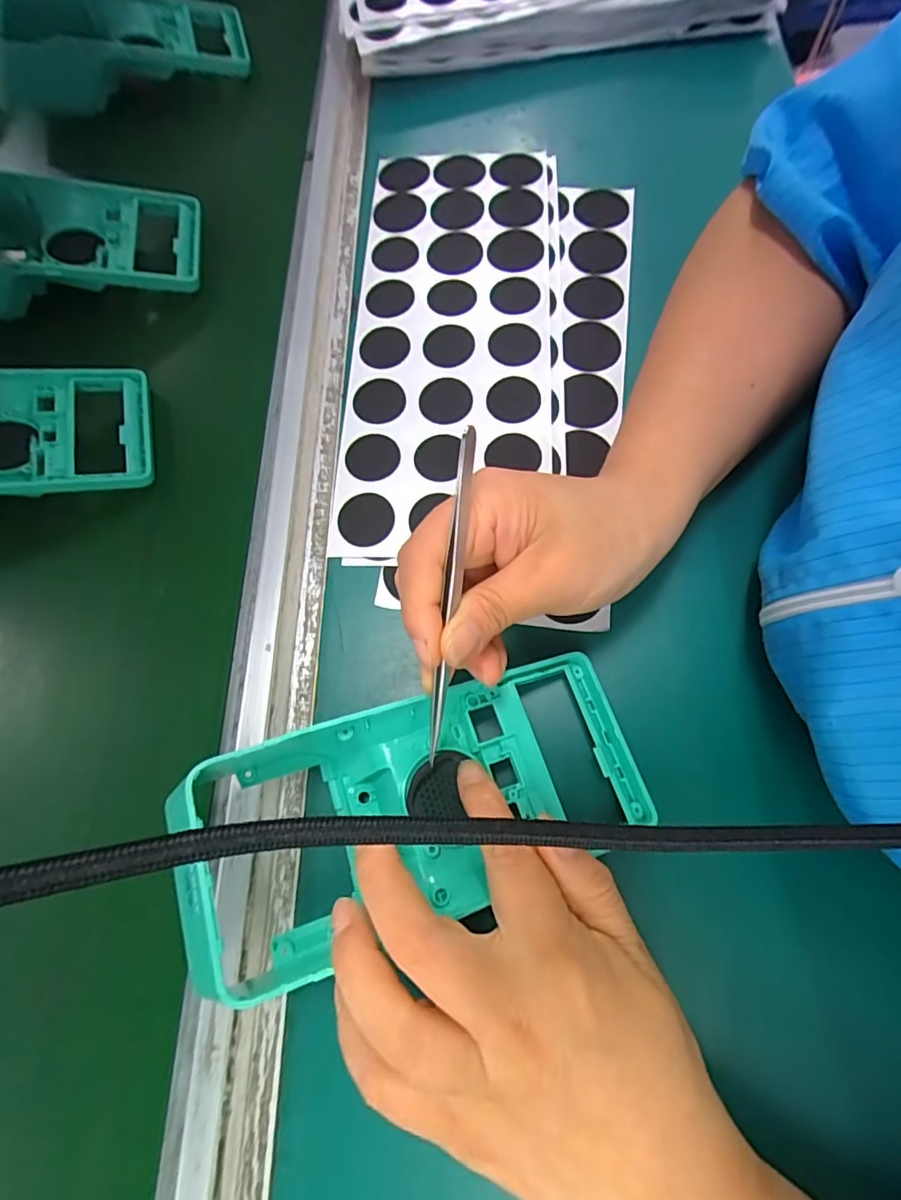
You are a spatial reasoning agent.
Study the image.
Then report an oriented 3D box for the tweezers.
[{"bbox_3d":[-0.001,0.004,0.201,0.005,0.013,0.130,9,115,6],"label":"tweezers"}]

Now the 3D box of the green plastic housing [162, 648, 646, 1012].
[{"bbox_3d":[-0.010,0.083,0.222,0.177,0.047,0.080,-17,71,-17],"label":"green plastic housing"}]

